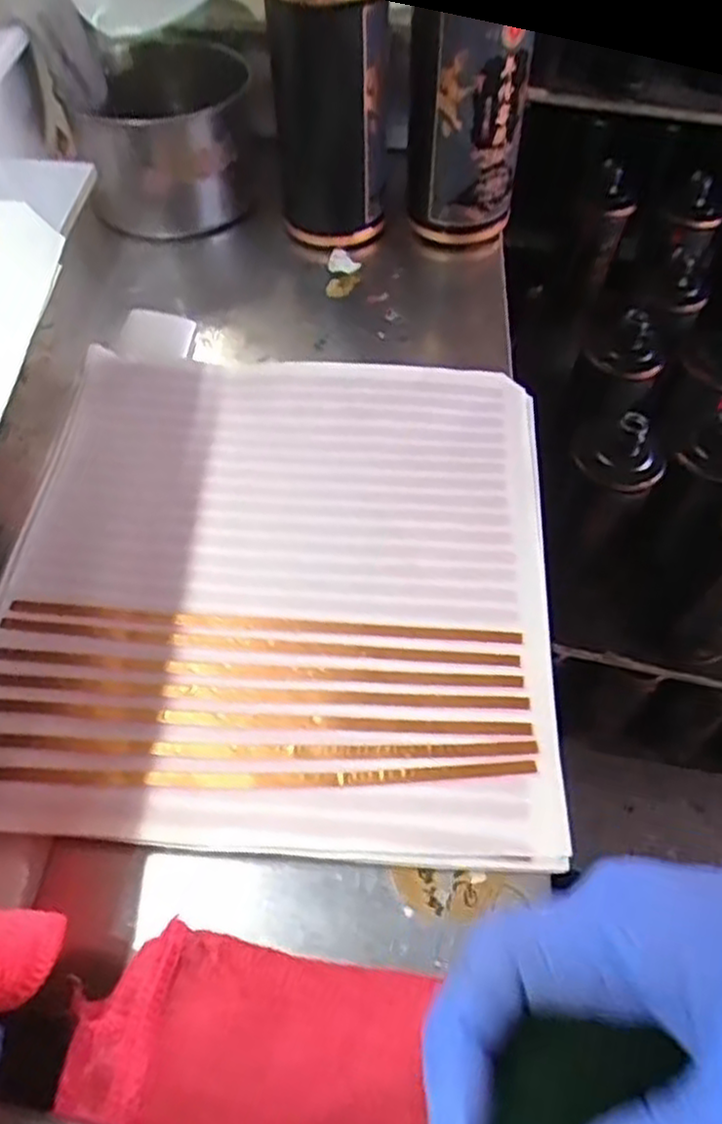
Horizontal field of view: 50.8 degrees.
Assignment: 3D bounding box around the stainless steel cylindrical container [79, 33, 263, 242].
[{"bbox_3d":[-0.154,-0.356,0.626,0.137,0.085,0.163,-10,56,-4],"label":"stainless steel cylindrical container"}]

